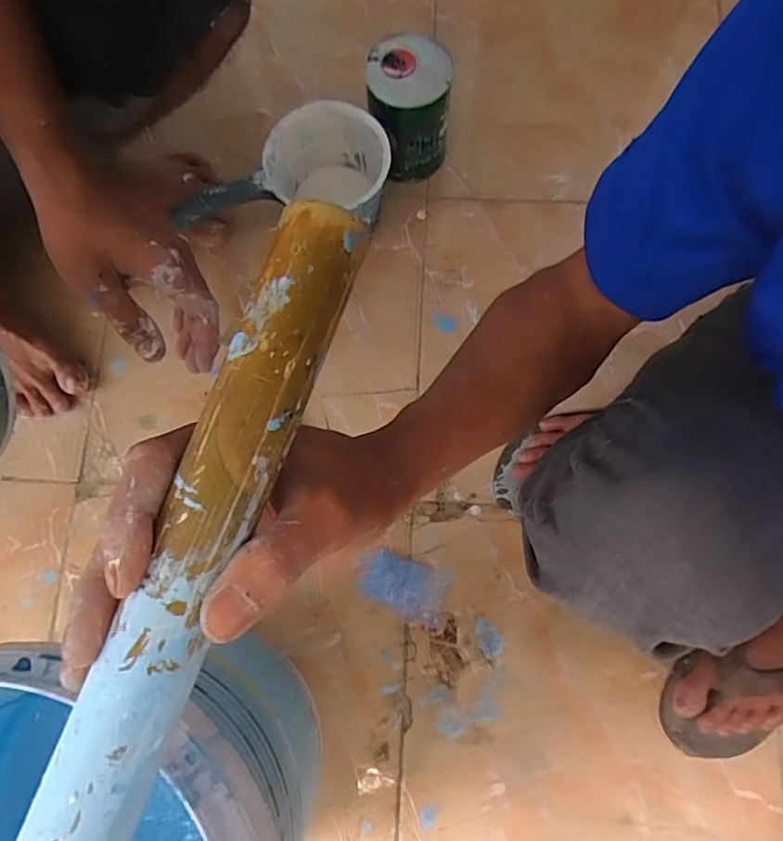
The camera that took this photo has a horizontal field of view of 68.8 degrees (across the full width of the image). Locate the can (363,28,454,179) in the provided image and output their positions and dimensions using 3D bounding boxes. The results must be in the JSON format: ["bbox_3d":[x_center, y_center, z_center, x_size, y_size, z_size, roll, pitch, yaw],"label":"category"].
[{"bbox_3d":[0.021,-0.379,0.712,0.094,0.147,0.096,0,77,1],"label":"can"}]

